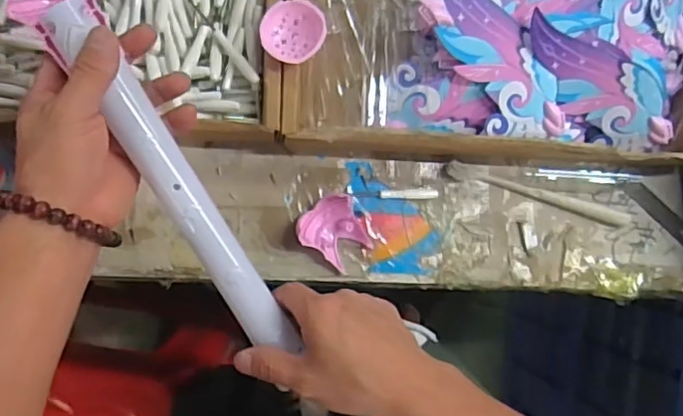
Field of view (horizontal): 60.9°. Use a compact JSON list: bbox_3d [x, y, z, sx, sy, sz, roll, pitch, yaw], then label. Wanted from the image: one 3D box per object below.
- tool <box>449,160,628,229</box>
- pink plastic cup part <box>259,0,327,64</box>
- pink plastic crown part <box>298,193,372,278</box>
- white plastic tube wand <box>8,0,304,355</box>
[{"bbox_3d":[0.181,-0.012,0.529,0.178,0.015,0.016,16,87,-8],"label":"tool"},{"bbox_3d":[-0.038,-0.137,0.452,0.049,0.018,0.045,0,89,-8],"label":"pink plastic cup part"},{"bbox_3d":[-0.005,0.022,0.503,0.054,0.022,0.059,-39,94,-7],"label":"pink plastic crown part"},{"bbox_3d":[-0.112,-0.022,0.374,0.042,0.027,0.272,-32,100,-7],"label":"white plastic tube wand"}]

